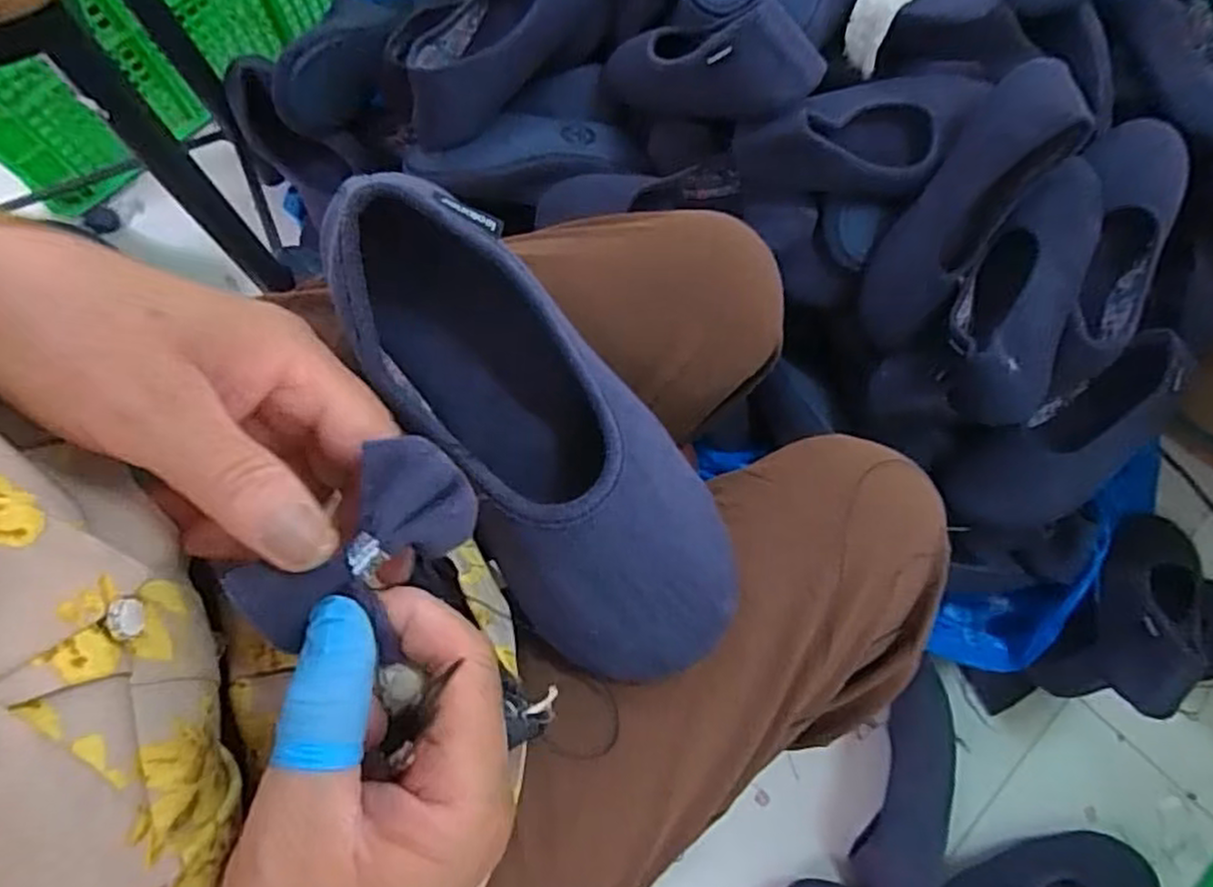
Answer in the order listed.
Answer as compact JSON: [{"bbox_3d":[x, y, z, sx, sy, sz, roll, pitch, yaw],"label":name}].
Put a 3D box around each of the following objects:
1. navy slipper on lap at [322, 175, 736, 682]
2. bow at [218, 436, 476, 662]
[{"bbox_3d":[-0.035,-0.011,0.311,0.093,0.077,0.255,-33,83,-20],"label":"navy slipper on lap"},{"bbox_3d":[-0.068,0.034,0.212,0.070,0.022,0.047,-41,80,-16],"label":"bow"}]

